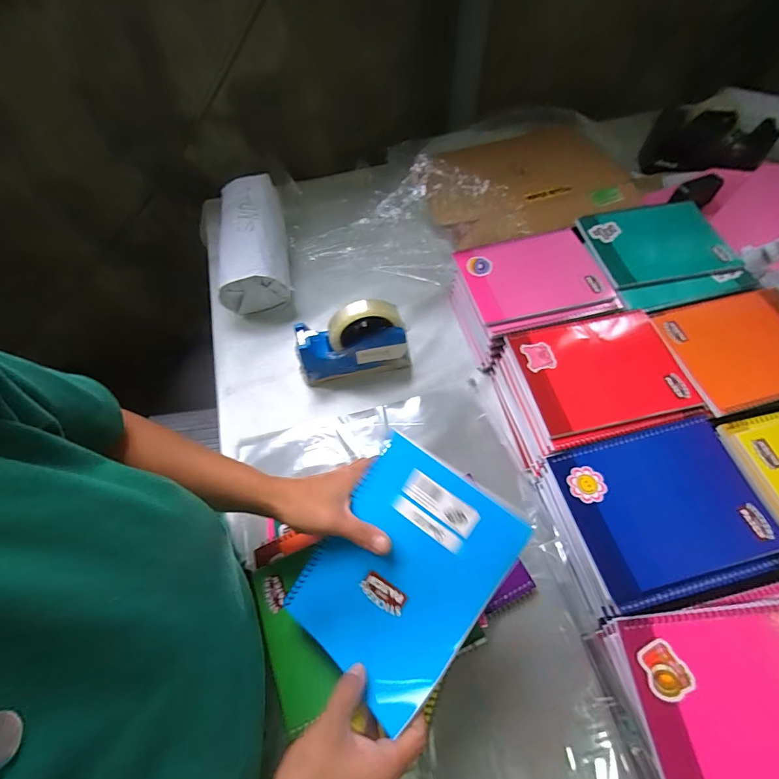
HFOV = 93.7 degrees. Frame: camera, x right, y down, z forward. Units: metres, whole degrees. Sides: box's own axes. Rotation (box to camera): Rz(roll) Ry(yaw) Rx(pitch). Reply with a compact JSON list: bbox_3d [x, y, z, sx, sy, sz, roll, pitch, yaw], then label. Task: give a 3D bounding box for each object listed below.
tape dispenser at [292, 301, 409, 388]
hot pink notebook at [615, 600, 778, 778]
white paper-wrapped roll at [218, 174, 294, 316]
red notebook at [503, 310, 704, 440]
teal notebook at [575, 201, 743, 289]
[{"bbox_3d":[-0.054,-0.067,0.517,0.162,0.120,0.050,-12,61,-4],"label":"tape dispenser"},{"bbox_3d":[0.314,0.268,0.304,0.194,0.008,0.147,-6,61,-1],"label":"hot pink notebook"},{"bbox_3d":[-0.237,-0.251,0.643,0.111,0.096,0.239,-12,61,-4],"label":"white paper-wrapped roll"},{"bbox_3d":[0.267,-0.028,0.463,0.191,0.007,0.148,-12,61,-4],"label":"red notebook"},{"bbox_3d":[0.411,-0.227,0.560,0.195,0.012,0.149,-12,61,-4],"label":"teal notebook"}]

